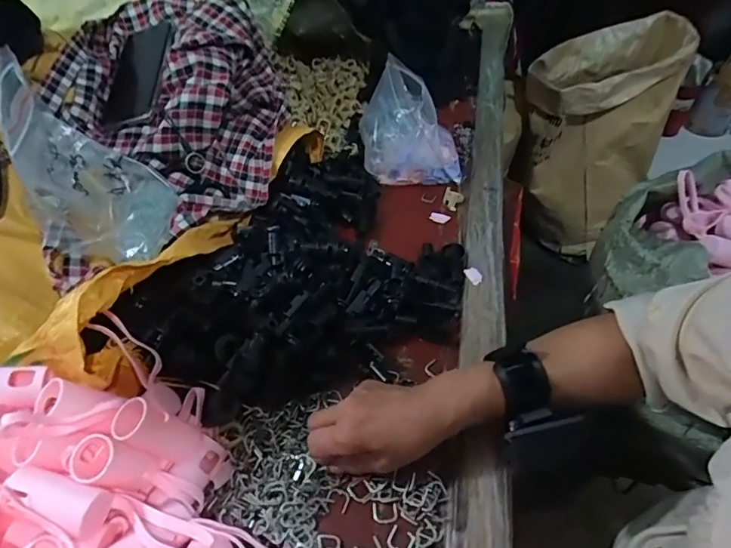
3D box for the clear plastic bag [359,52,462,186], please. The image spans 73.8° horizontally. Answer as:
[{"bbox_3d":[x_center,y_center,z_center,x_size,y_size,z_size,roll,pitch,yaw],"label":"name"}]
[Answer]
[{"bbox_3d":[0.062,-0.207,0.658,0.133,0.117,0.110,-1,47,2],"label":"clear plastic bag"}]

